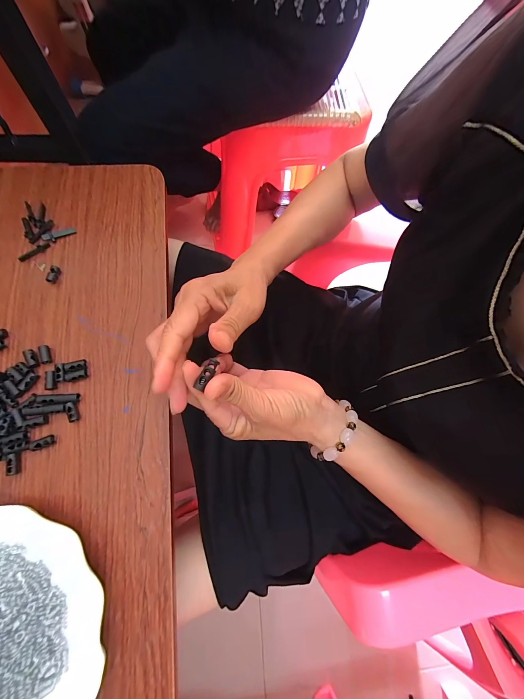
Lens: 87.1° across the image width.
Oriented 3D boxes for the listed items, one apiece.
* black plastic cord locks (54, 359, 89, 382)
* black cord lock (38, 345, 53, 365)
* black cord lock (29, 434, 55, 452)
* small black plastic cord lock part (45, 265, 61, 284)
[{"bbox_3d":[-0.191,0.022,0.278,0.028,0.010,0.020,-13,75,-6],"label":"black plastic cord locks"},{"bbox_3d":[-0.220,0.005,0.280,0.009,0.006,0.022,-19,76,-11],"label":"black cord lock"},{"bbox_3d":[-0.204,0.087,0.255,0.021,0.006,0.009,-24,76,-23],"label":"black cord lock"},{"bbox_3d":[-0.234,-0.084,0.307,0.010,0.011,0.021,13,72,-1],"label":"small black plastic cord lock part"}]

